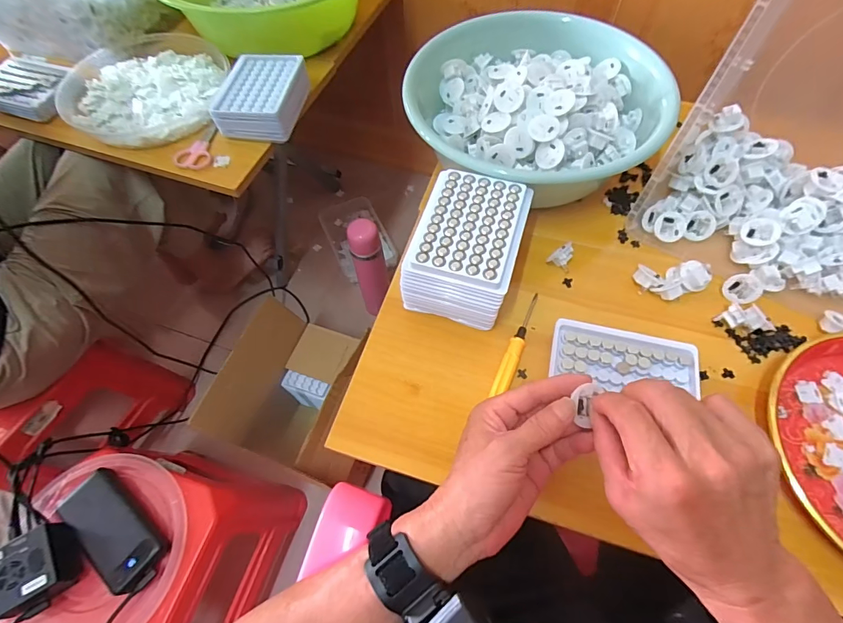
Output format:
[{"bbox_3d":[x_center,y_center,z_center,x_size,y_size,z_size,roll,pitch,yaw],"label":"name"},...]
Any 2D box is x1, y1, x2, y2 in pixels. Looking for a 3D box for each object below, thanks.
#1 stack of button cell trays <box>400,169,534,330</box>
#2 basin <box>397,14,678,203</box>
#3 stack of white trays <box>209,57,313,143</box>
[{"bbox_3d":[0.047,-0.059,0.431,0.097,0.095,0.130,17,64,11],"label":"stack of button cell trays"},{"bbox_3d":[0.131,-0.245,0.513,0.293,0.097,0.238,-14,63,-5],"label":"basin"},{"bbox_3d":[-0.228,-0.302,0.588,0.101,0.049,0.133,7,63,6],"label":"stack of white trays"}]

